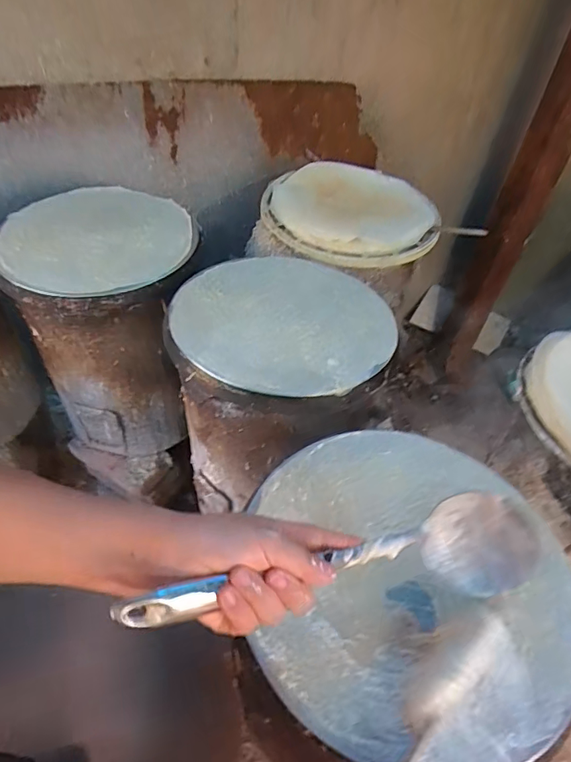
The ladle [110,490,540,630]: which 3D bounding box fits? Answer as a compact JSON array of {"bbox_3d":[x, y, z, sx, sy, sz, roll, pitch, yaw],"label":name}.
[{"bbox_3d":[0.050,0.138,0.348,0.328,0.078,0.069,2,44,-27],"label":"ladle"}]

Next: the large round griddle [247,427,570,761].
[{"bbox_3d":[0.145,0.201,0.521,0.338,0.023,0.364,4,46,-4],"label":"large round griddle"}]

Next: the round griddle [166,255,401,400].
[{"bbox_3d":[0.003,-0.113,0.777,0.360,0.019,0.351,4,46,-4],"label":"round griddle"}]

